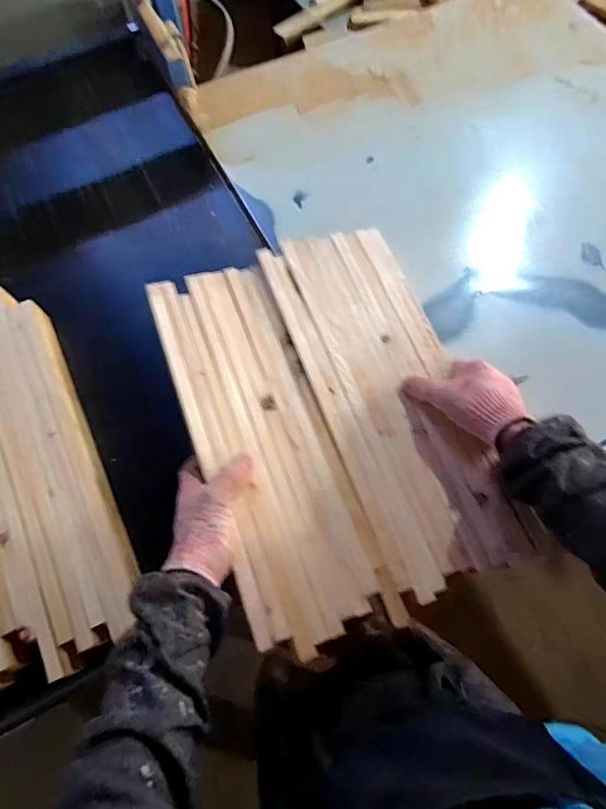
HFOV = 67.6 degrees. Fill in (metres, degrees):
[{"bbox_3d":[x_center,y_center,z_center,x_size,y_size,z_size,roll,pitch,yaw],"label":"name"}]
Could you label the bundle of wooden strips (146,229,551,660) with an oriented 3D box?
[{"bbox_3d":[0.032,-0.001,0.572,0.336,0.036,0.490,-20,70,-5],"label":"bundle of wooden strips"}]

